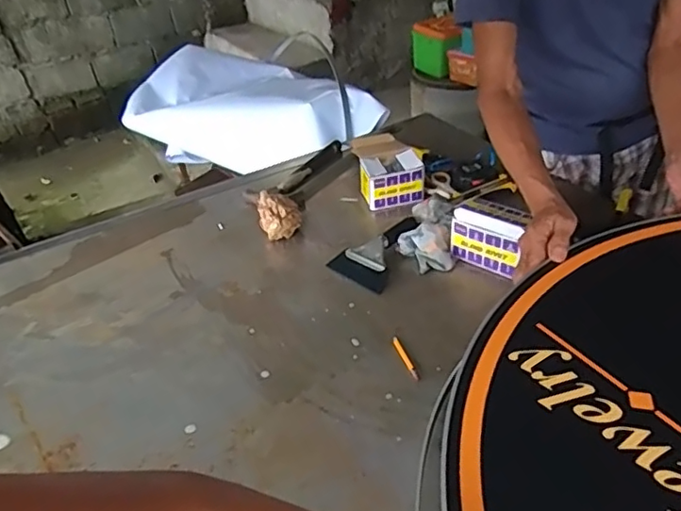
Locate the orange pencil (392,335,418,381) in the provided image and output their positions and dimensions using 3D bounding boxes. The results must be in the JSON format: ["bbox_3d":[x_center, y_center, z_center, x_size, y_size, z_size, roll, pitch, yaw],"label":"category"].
[{"bbox_3d":[0.093,0.147,0.836,0.011,0.007,0.082,-14,36,-12],"label":"orange pencil"}]

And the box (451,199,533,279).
[{"bbox_3d":[0.255,-0.029,0.979,0.120,0.100,0.080,23,44,34],"label":"box"}]

